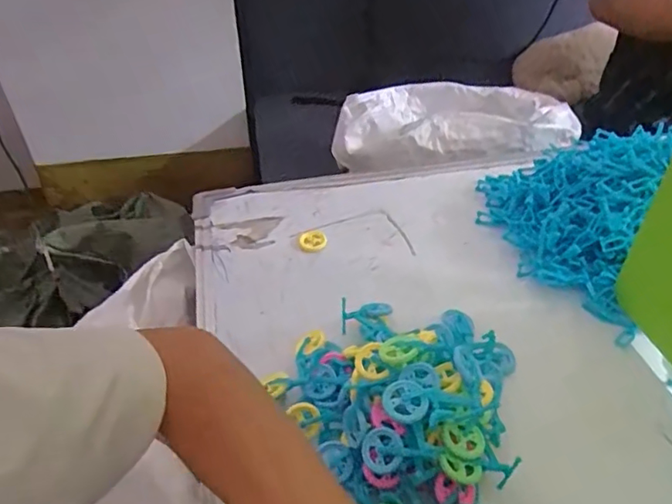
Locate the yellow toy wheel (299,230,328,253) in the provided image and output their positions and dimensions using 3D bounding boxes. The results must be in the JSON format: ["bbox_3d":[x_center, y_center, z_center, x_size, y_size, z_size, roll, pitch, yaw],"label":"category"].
[{"bbox_3d":[-0.025,-0.012,0.603,0.029,0.011,0.023,-8,42,-6],"label":"yellow toy wheel"}]

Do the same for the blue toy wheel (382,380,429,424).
[{"bbox_3d":[0.045,0.098,0.365,0.028,0.008,0.030,-1,41,1],"label":"blue toy wheel"}]

